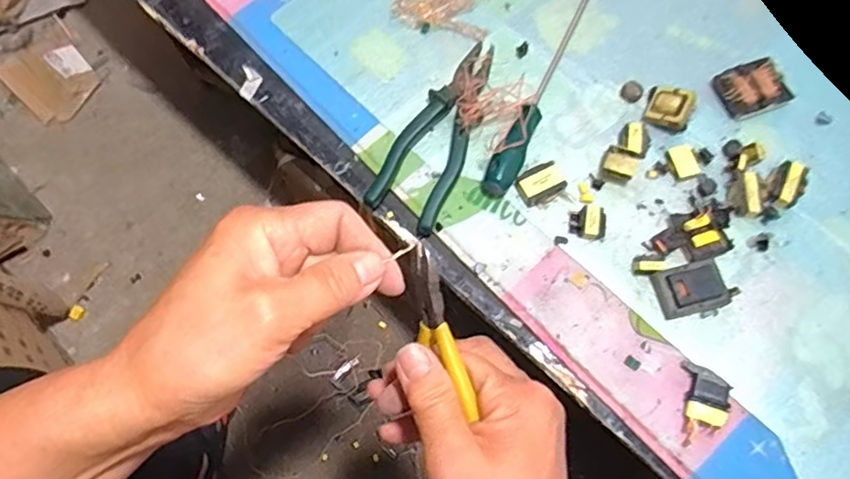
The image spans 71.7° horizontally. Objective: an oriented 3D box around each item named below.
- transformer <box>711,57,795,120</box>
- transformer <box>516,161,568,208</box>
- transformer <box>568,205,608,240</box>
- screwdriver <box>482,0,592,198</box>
[{"bbox_3d":[0.316,-0.148,0.569,0.062,0.017,0.050,-19,72,-6],"label":"transformer"},{"bbox_3d":[0.108,-0.051,0.545,0.041,0.016,0.030,-29,73,-9],"label":"transformer"},{"bbox_3d":[0.149,-0.017,0.531,0.034,0.012,0.030,15,72,5],"label":"transformer"},{"bbox_3d":[0.128,-0.166,0.572,0.026,0.032,0.285,26,73,9],"label":"screwdriver"}]

